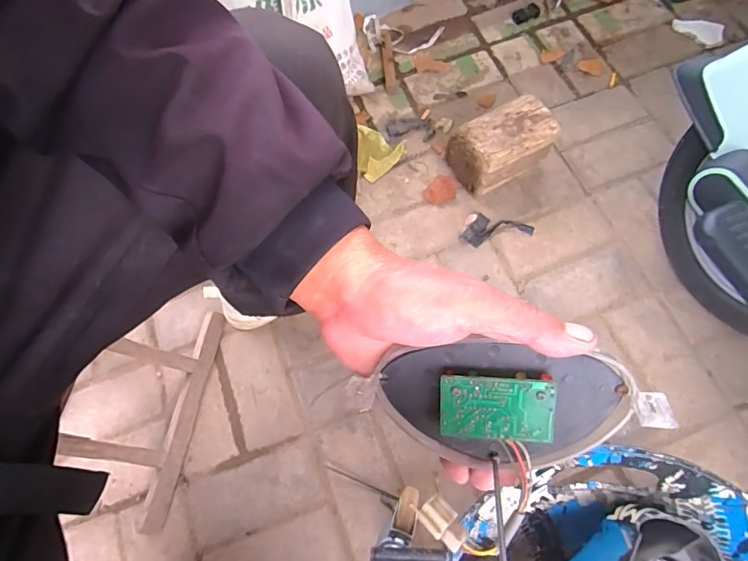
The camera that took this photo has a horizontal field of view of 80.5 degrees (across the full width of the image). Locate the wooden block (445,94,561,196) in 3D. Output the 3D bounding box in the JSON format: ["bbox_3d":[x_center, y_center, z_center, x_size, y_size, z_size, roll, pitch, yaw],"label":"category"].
[{"bbox_3d":[0.216,-0.225,0.766,0.152,0.133,0.115,-25,69,-7],"label":"wooden block"}]

